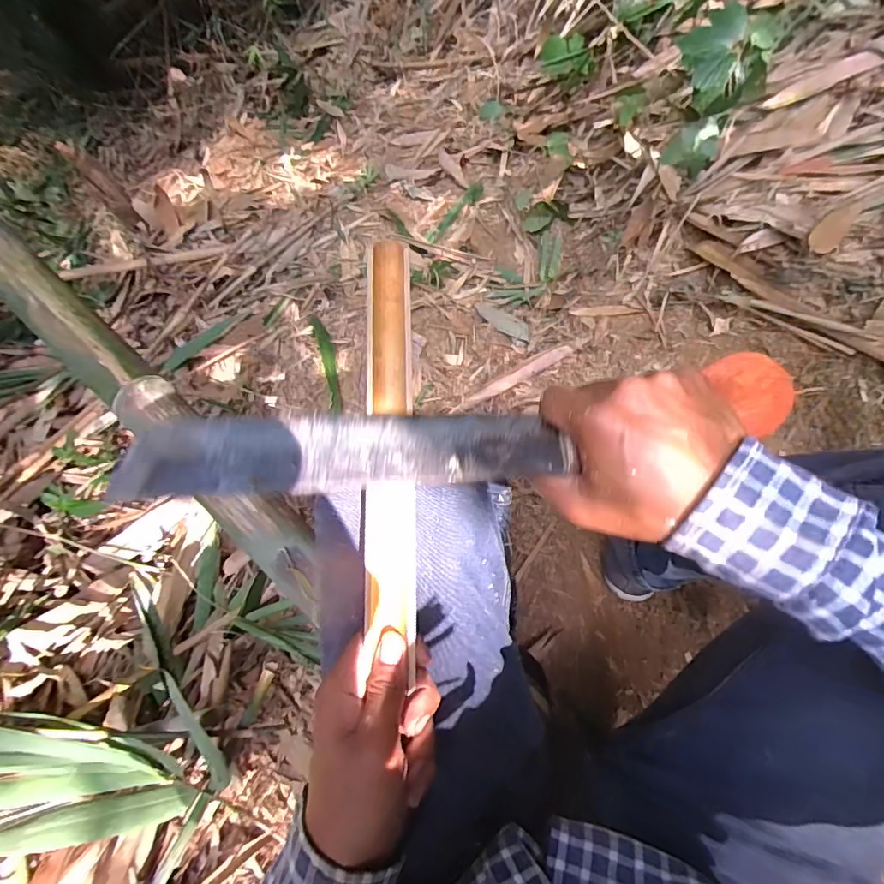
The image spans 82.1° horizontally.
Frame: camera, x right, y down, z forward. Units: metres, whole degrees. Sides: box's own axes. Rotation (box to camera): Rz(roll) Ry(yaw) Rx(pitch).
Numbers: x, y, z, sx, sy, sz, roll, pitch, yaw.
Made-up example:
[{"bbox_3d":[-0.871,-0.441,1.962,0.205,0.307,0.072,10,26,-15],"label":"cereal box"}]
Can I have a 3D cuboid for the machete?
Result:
[{"bbox_3d":[0.015,-0.005,0.295,0.391,0.031,0.054,-6,88,-4],"label":"machete"}]

